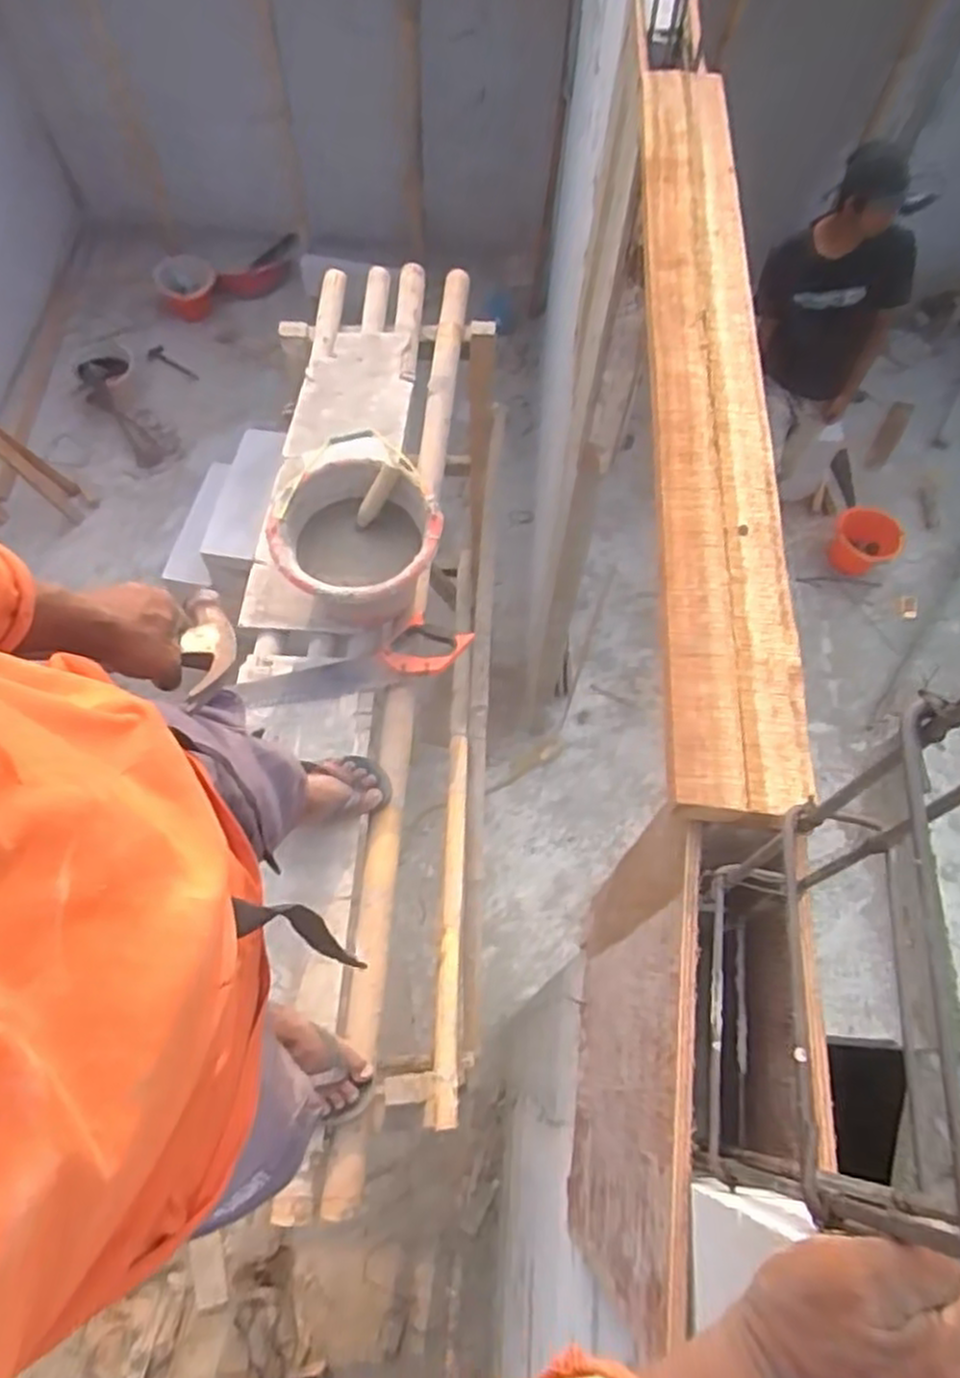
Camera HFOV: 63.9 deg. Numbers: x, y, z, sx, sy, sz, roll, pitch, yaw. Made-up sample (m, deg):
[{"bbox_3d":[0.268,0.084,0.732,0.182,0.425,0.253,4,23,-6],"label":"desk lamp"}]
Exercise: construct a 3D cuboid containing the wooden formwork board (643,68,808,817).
[{"bbox_3d":[0.239,-0.367,0.830,0.111,0.023,1.019,5,63,1],"label":"wooden formwork board"}]

